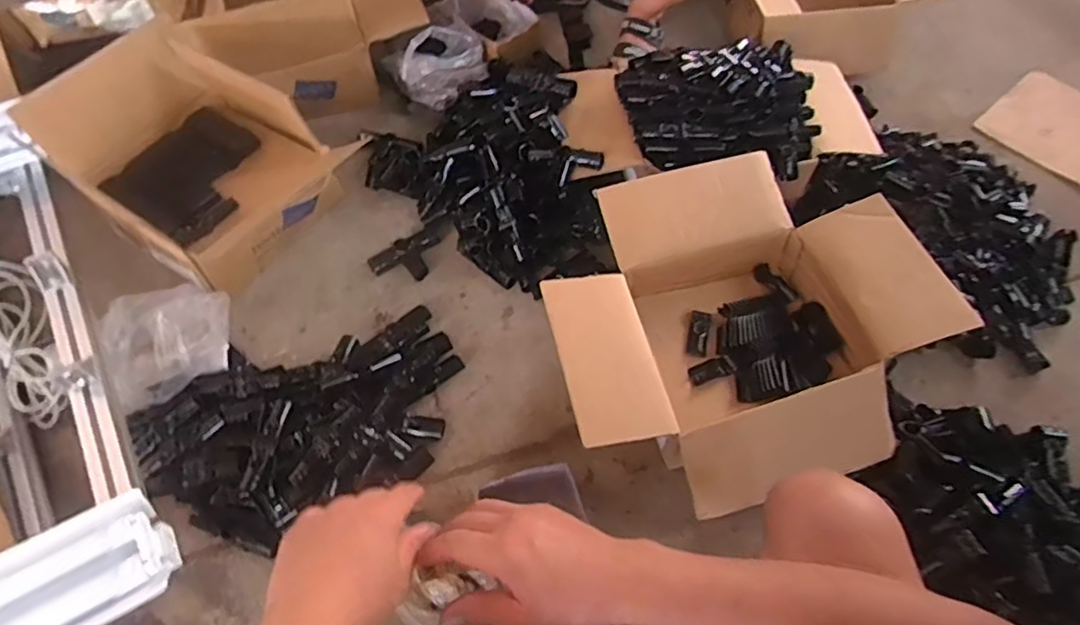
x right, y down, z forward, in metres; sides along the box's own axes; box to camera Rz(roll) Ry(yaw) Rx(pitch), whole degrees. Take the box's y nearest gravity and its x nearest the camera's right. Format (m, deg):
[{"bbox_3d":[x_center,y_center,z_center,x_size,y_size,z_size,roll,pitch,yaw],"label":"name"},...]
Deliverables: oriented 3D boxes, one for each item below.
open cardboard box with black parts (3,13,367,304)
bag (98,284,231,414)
[{"bbox_3d":[-0.565,-0.256,1.018,0.357,0.215,0.336,34,64,18],"label":"open cardboard box with black parts"},{"bbox_3d":[-0.543,0.028,0.916,0.163,0.079,0.190,-21,61,-13],"label":"bag"}]

